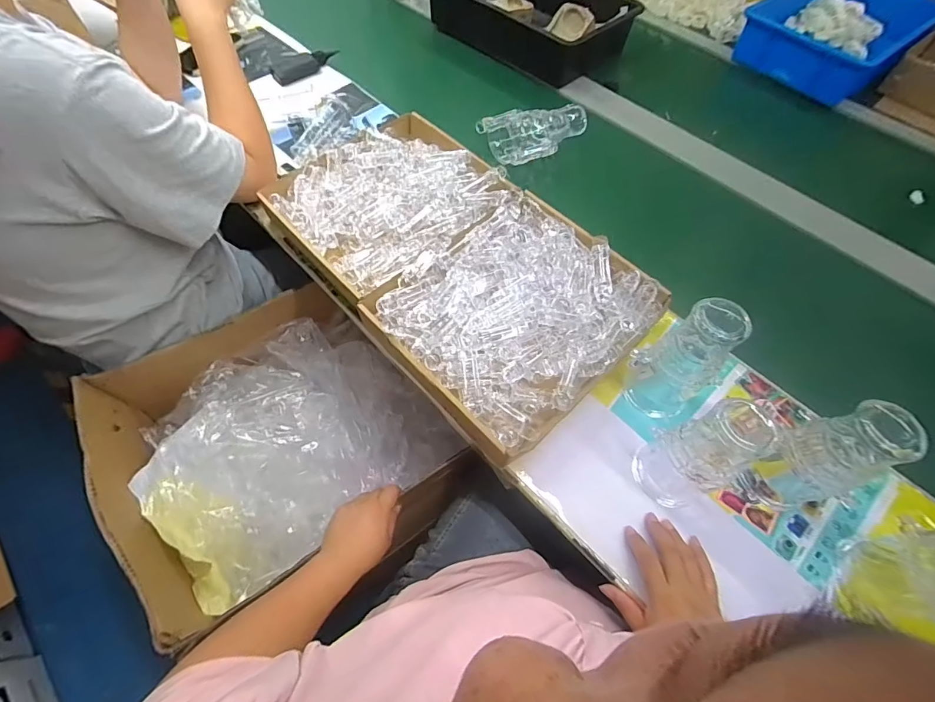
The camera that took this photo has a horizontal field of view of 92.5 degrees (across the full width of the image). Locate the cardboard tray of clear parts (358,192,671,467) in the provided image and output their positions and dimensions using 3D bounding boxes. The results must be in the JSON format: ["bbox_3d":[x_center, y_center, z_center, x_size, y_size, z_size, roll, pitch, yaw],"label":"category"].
[{"bbox_3d":[0.065,-0.053,0.584,0.310,0.077,0.269,-36,68,-20],"label":"cardboard tray of clear parts"}]

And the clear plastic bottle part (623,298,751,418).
[{"bbox_3d":[0.239,0.016,0.510,0.069,0.174,0.064,-12,62,-8],"label":"clear plastic bottle part"}]

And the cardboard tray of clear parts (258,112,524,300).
[{"bbox_3d":[-0.118,-0.237,0.685,0.306,0.061,0.304,-35,67,-19],"label":"cardboard tray of clear parts"}]

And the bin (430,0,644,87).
[{"bbox_3d":[0.136,-0.750,0.986,0.272,0.093,0.425,-41,69,-21],"label":"bin"}]

